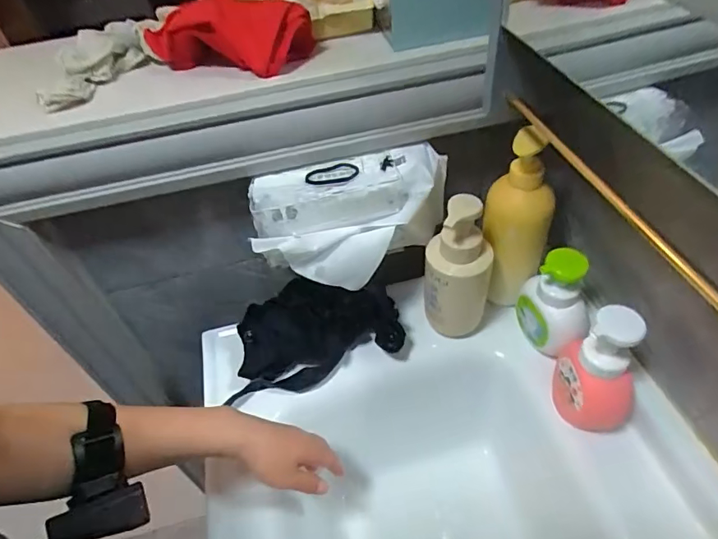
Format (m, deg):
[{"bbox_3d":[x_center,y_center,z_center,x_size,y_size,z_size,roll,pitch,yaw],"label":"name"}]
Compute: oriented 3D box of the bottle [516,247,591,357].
[{"bbox_3d":[0.228,0.038,0.556,0.054,0.120,0.071,-13,47,-4],"label":"bottle"}]

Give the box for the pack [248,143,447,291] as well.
[{"bbox_3d":[-0.004,-0.058,0.560,0.220,0.104,0.100,-15,47,-7],"label":"pack"}]

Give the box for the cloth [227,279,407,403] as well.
[{"bbox_3d":[-0.063,0.081,0.610,0.217,0.025,0.125,-23,90,1],"label":"cloth"}]

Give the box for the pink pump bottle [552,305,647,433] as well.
[{"bbox_3d":[0.252,0.098,0.498,0.077,0.142,0.072,24,54,26],"label":"pink pump bottle"}]

